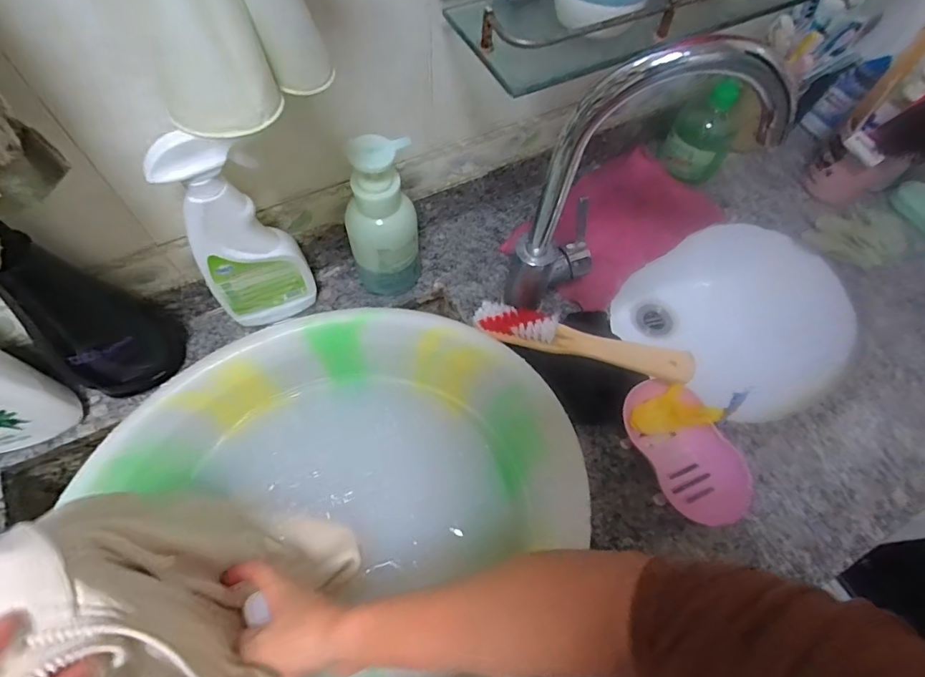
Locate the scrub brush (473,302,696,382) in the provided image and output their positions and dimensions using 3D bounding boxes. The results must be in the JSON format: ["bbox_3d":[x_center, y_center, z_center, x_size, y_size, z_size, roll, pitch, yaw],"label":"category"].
[{"bbox_3d":[0.124,0.002,0.540,0.231,0.029,0.033,16,62,20],"label":"scrub brush"}]

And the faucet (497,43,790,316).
[{"bbox_3d":[0.147,-0.135,0.466,0.188,0.281,0.065,-5,63,-5],"label":"faucet"}]

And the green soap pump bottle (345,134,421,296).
[{"bbox_3d":[-0.084,-0.113,0.533,0.072,0.200,0.062,-9,64,-7],"label":"green soap pump bottle"}]

